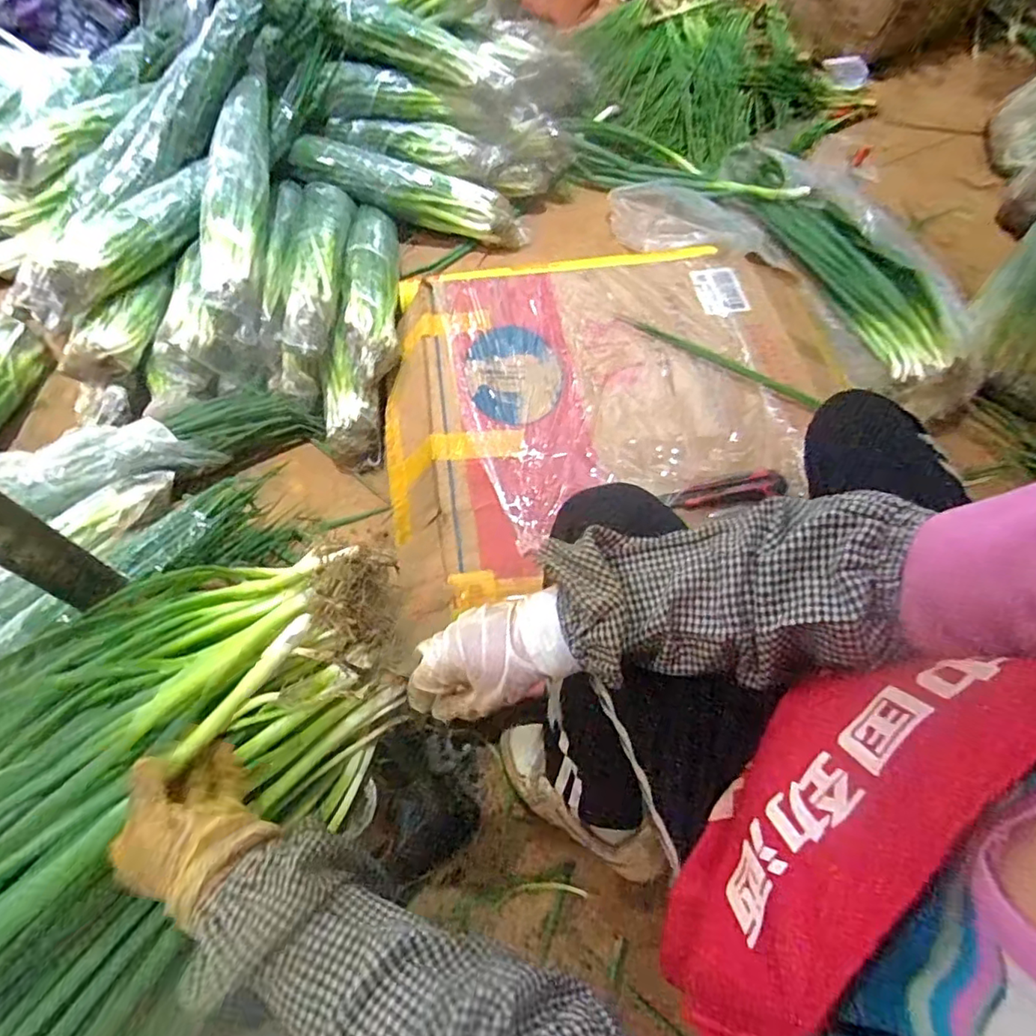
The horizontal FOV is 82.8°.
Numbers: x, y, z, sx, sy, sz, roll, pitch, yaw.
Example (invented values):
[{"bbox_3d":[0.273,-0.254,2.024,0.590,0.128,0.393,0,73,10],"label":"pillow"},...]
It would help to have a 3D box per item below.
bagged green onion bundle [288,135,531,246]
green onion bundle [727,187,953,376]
[{"bbox_3d":[-0.220,-0.697,1.251,0.502,0.091,0.101,17,61,-7],"label":"bagged green onion bundle"},{"bbox_3d":[0.645,-0.536,1.225,0.199,0.087,0.627,-26,63,-13],"label":"green onion bundle"}]

